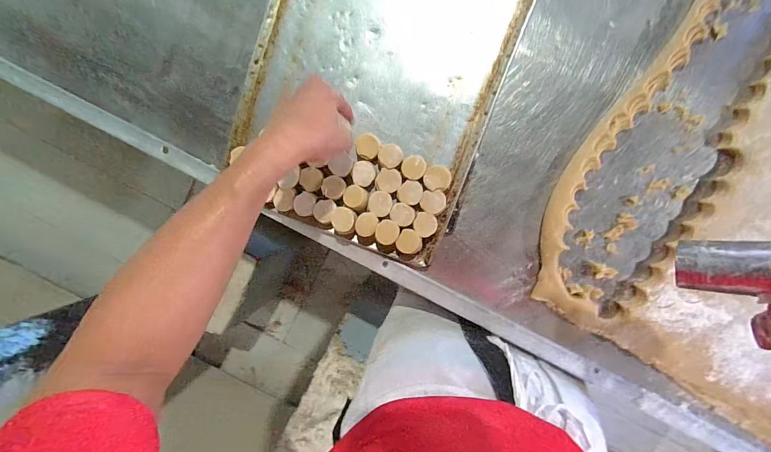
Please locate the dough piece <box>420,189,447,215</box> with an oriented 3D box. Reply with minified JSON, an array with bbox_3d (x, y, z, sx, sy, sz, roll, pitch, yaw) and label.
[{"bbox_3d":[0.065,-0.034,0.450,0.032,0.019,0.032,1,96,6],"label":"dough piece"}]

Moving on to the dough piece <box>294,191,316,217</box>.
[{"bbox_3d":[-0.111,-0.032,0.465,0.029,0.024,0.033,14,98,4],"label":"dough piece"}]

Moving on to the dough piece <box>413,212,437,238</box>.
[{"bbox_3d":[0.055,-0.003,0.452,0.031,0.023,0.033,1,96,6],"label":"dough piece"}]

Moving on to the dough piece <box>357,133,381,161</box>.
[{"bbox_3d":[-0.023,-0.109,0.454,0.032,0.024,0.034,1,96,6],"label":"dough piece"}]

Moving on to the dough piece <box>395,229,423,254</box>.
[{"bbox_3d":[0.034,0.022,0.457,0.034,0.025,0.034,1,96,6],"label":"dough piece"}]

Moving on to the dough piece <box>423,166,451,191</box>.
[{"bbox_3d":[0.070,-0.065,0.446,0.035,0.020,0.033,0,96,6],"label":"dough piece"}]

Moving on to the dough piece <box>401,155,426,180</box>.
[{"bbox_3d":[0.038,-0.079,0.448,0.031,0.026,0.031,2,96,5],"label":"dough piece"}]

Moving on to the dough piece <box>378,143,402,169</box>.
[{"bbox_3d":[0.008,-0.094,0.447,0.032,0.021,0.031,3,96,5],"label":"dough piece"}]

